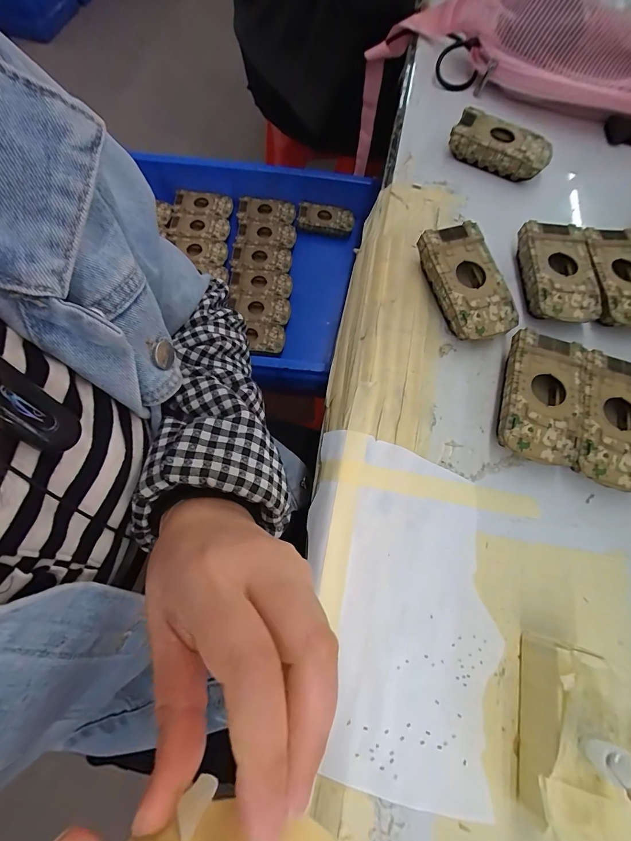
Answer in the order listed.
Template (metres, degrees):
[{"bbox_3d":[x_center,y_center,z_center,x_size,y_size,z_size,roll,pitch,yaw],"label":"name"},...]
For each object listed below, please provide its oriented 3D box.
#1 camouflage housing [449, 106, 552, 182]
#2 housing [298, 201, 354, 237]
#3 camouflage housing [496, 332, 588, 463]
[{"bbox_3d":[0.183,-0.272,0.353,0.093,0.030,0.041,27,69,7],"label":"camouflage housing"},{"bbox_3d":[0.018,-0.347,0.615,0.095,0.028,0.045,9,68,-1],"label":"housing"},{"bbox_3d":[0.159,-0.015,0.254,0.051,0.023,0.092,19,68,4],"label":"camouflage housing"}]

